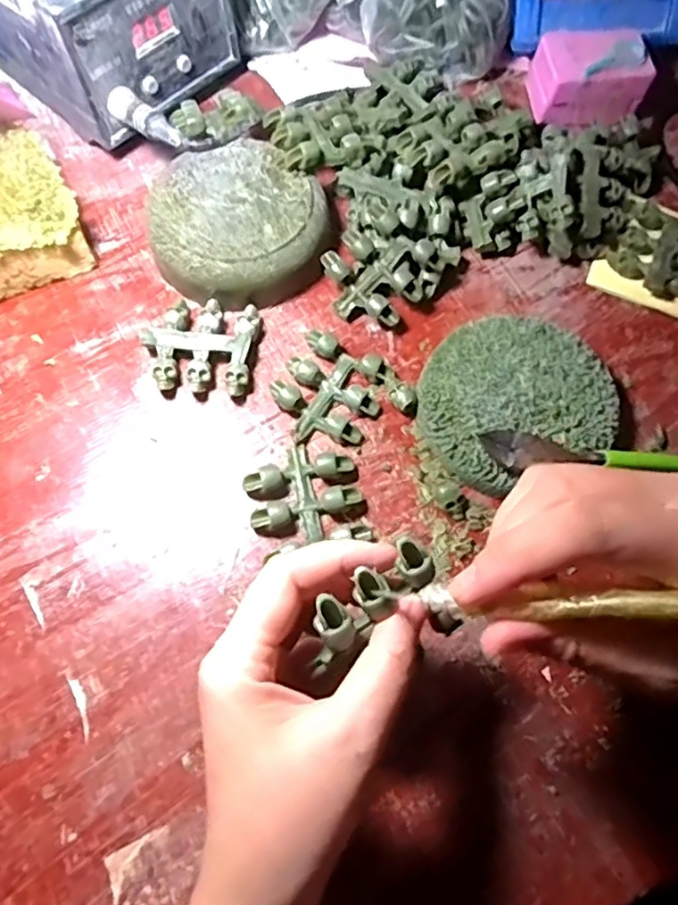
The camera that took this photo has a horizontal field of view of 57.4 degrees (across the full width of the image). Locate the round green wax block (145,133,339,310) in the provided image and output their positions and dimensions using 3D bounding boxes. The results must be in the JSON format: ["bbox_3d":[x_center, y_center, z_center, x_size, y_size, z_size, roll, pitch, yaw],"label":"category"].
[{"bbox_3d":[-0.057,-0.133,0.368,0.106,0.035,0.092,-25,73,-11],"label":"round green wax block"}]

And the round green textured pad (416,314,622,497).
[{"bbox_3d":[0.094,-0.030,0.341,0.100,0.024,0.090,-23,72,-10],"label":"round green textured pad"}]

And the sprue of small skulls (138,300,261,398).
[{"bbox_3d":[-0.078,-0.061,0.352,0.060,0.015,0.054,8,70,1],"label":"sprue of small skulls"}]

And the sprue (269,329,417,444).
[{"bbox_3d":[0.001,-0.030,0.344,0.070,0.012,0.060,28,71,8],"label":"sprue"}]

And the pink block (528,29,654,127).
[{"bbox_3d":[0.169,-0.256,0.417,0.065,0.034,0.049,-6,70,-5],"label":"pink block"}]

